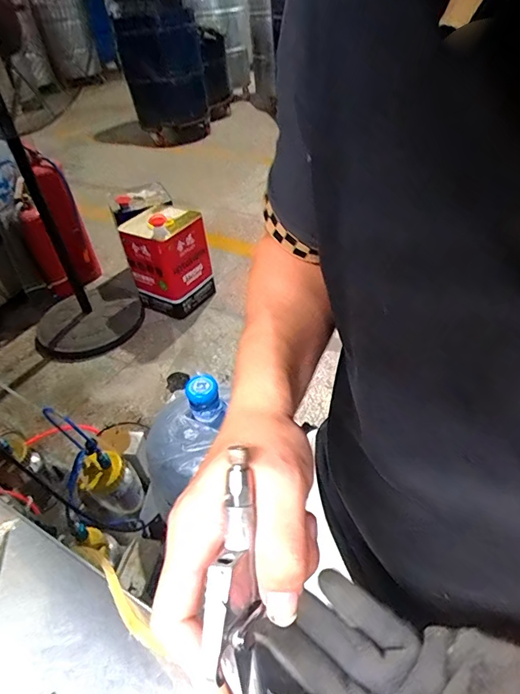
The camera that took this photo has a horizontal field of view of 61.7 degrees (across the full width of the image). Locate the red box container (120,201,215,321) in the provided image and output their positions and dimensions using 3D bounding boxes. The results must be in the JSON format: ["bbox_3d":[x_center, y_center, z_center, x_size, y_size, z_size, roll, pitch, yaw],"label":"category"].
[{"bbox_3d":[-0.351,-0.323,1.658,0.233,0.388,0.247,22,49,29],"label":"red box container"}]

